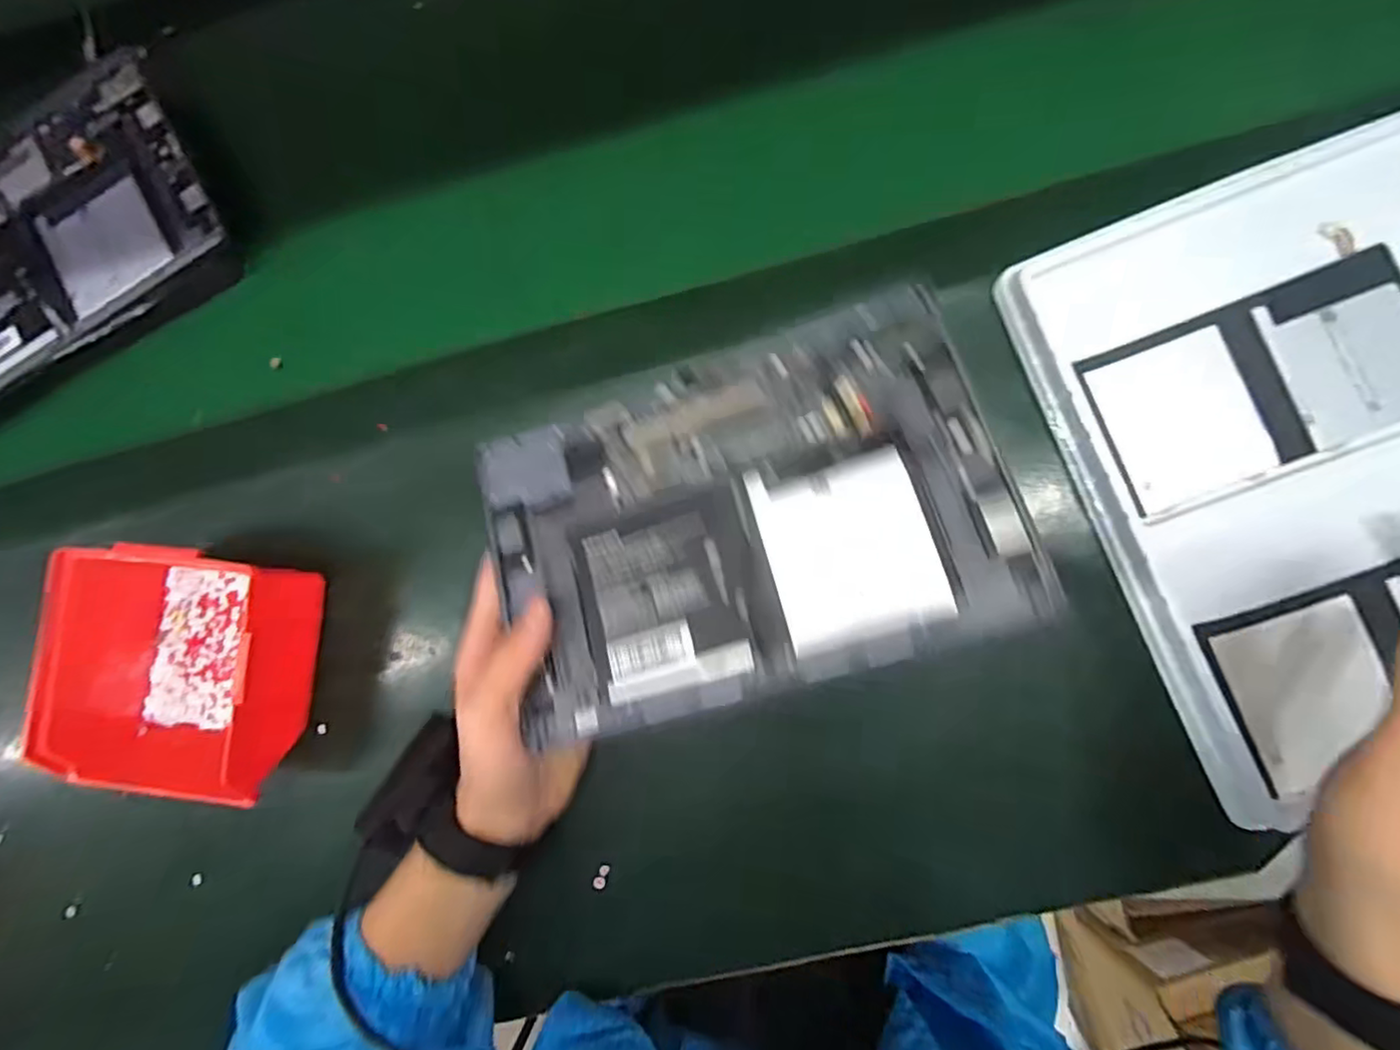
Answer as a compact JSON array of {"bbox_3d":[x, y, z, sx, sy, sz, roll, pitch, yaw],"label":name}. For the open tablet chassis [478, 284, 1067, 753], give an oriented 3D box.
[{"bbox_3d":[0.015,-0.004,0.312,0.247,0.008,0.167,-19,73,11],"label":"open tablet chassis"}]

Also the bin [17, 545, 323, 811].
[{"bbox_3d":[-0.296,0.085,0.371,0.122,0.071,0.142,3,84,4],"label":"bin"}]

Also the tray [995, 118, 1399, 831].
[{"bbox_3d":[0.336,-0.038,0.329,0.243,0.040,0.316,-21,83,1],"label":"tray"}]

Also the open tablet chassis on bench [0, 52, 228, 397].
[{"bbox_3d":[-0.453,-0.189,0.432,0.250,0.030,0.173,-32,83,0],"label":"open tablet chassis on bench"}]

